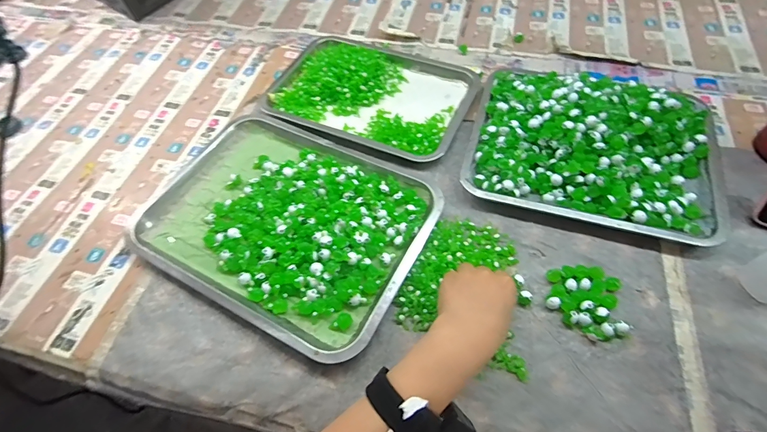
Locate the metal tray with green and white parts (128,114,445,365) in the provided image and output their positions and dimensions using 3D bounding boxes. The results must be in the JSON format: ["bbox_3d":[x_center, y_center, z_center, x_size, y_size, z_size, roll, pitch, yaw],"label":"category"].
[{"bbox_3d":[-0.125,0.002,0.506,0.348,0.029,0.252,25,63,18],"label":"metal tray with green and white parts"}]

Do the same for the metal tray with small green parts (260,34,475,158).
[{"bbox_3d":[-0.022,-0.207,0.624,0.310,0.040,0.221,22,62,16],"label":"metal tray with small green parts"}]

